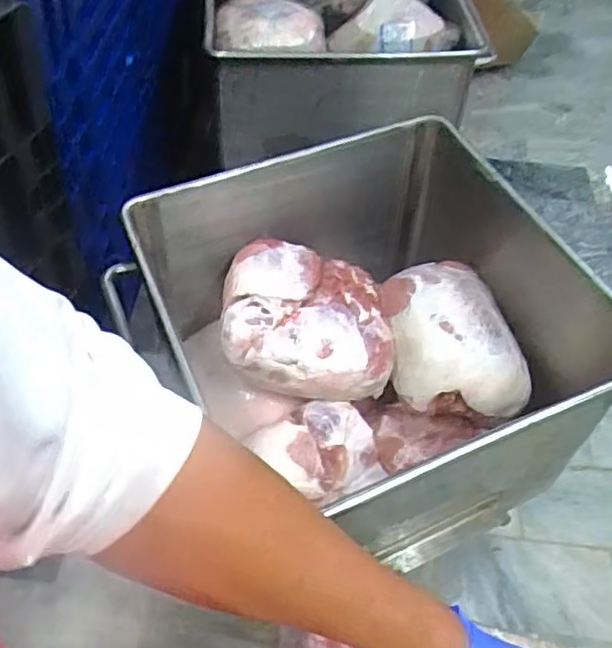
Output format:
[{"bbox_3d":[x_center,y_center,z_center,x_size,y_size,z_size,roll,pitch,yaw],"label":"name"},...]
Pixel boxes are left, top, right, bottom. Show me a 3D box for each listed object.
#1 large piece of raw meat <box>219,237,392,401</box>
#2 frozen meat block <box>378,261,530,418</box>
[{"bbox_3d":[-0.001,-0.003,1.188,0.299,0.149,0.265,1,51,-4],"label":"large piece of raw meat"},{"bbox_3d":[0.263,0.025,1.195,0.225,0.125,0.296,-10,52,-13],"label":"frozen meat block"}]

